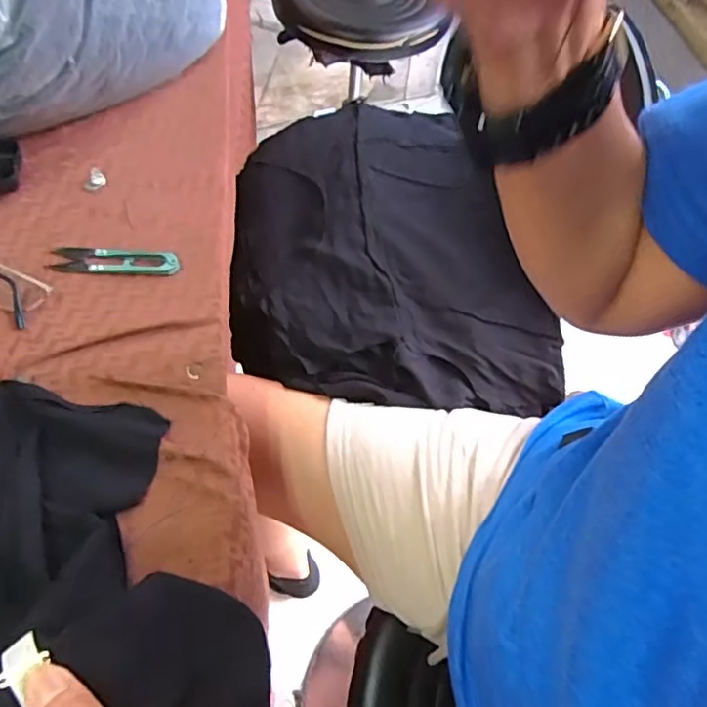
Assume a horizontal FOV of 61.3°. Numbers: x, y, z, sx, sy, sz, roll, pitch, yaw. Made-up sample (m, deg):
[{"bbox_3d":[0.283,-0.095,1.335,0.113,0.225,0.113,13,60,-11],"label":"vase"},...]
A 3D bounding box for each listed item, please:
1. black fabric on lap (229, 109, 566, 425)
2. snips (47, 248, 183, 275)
[{"bbox_3d":[0.025,-0.132,0.665,0.314,0.060,0.419,-4,59,-8],"label":"black fabric on lap"},{"bbox_3d":[-0.195,-0.077,0.487,0.103,0.009,0.027,1,58,-4],"label":"snips"}]

